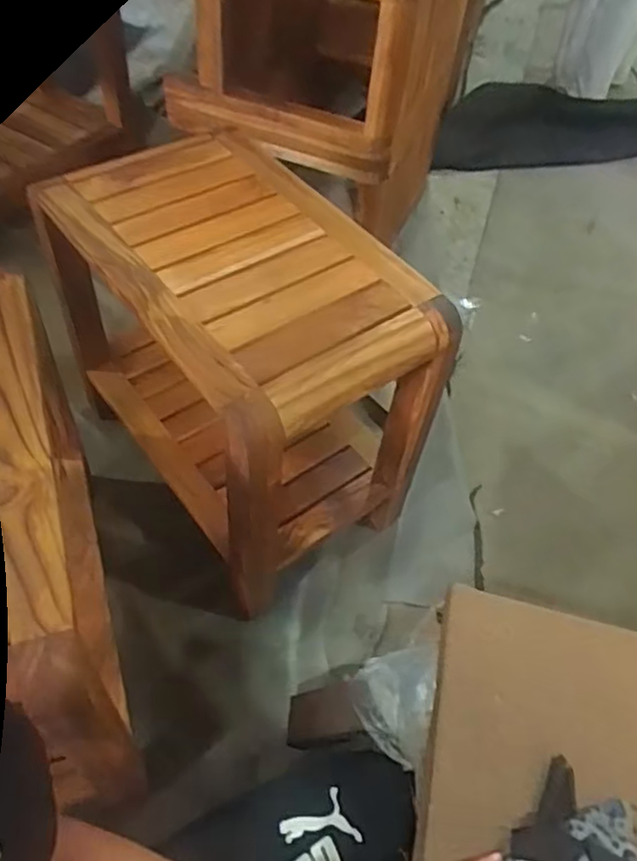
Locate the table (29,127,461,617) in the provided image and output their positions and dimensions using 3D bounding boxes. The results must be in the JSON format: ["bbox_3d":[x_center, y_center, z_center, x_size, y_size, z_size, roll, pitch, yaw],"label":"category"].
[{"bbox_3d":[-0.126,-0.124,0.974,0.322,0.397,0.582,-30,60,-25],"label":"table"}]

